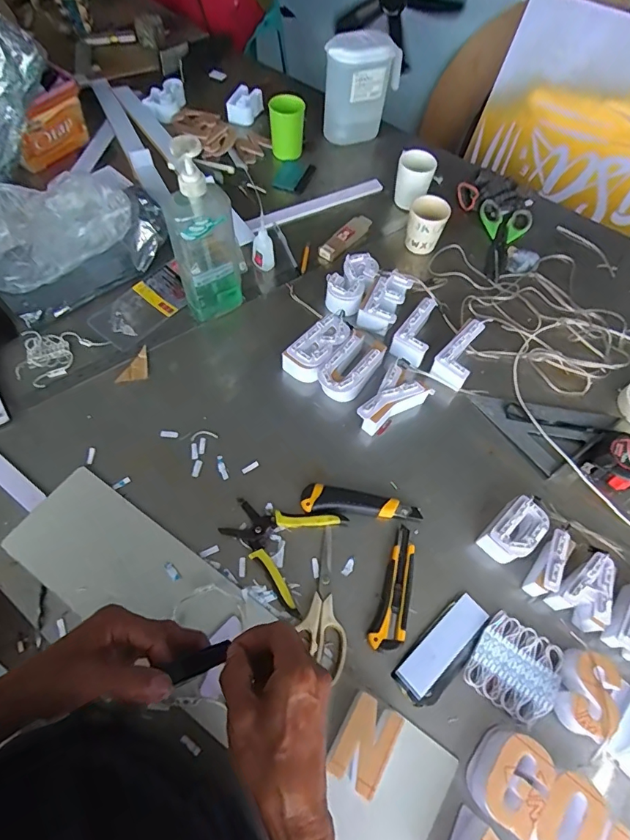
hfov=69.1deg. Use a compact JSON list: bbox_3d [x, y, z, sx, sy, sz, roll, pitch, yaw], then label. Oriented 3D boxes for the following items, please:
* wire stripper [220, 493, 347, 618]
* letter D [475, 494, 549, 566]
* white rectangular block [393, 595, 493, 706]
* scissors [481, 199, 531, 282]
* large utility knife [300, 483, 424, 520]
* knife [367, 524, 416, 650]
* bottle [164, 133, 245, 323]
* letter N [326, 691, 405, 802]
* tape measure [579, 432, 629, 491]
[{"bbox_3d":[-0.053,0.163,0.616,0.144,0.013,0.138,23,64,9],"label":"wire stripper"},{"bbox_3d":[0.271,0.151,0.627,0.088,0.054,0.060,-40,71,-20],"label":"letter D"},{"bbox_3d":[0.160,0.283,0.567,0.141,0.007,0.056,-40,71,-20],"label":"white rectangular block"},{"bbox_3d":[0.387,-0.362,0.929,0.105,0.010,0.225,12,63,4],"label":"scissors"},{"bbox_3d":[0.065,0.116,0.645,0.166,0.018,0.038,4,62,0],"label":"large utility knife"},{"bbox_3d":[0.106,0.216,0.593,0.038,0.018,0.152,17,63,6],"label":"knife"},{"bbox_3d":[-0.164,-0.268,0.688,0.103,0.287,0.063,-22,66,-13],"label":"bottle"},{"bbox_3d":[0.053,0.353,0.503,0.057,0.047,0.081,29,65,12],"label":"letter N"},{"bbox_3d":[0.454,0.062,0.684,0.093,0.035,0.079,-31,68,-17],"label":"tape measure"}]

